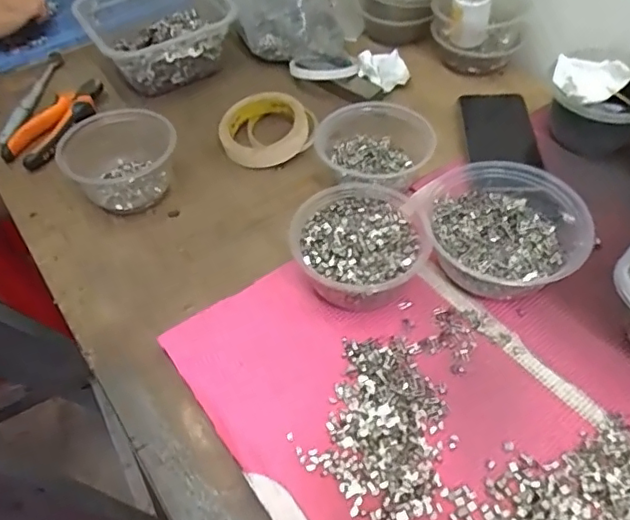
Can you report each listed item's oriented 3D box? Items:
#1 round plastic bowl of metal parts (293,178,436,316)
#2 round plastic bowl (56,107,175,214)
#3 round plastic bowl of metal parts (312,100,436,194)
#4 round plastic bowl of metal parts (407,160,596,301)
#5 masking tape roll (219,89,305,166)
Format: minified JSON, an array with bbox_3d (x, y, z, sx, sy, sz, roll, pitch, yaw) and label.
[{"bbox_3d":[0.042,-0.014,0.494,0.121,0.056,0.131,-2,52,2],"label":"round plastic bowl of metal parts"},{"bbox_3d":[-0.202,-0.107,0.586,0.111,0.061,0.103,-1,52,2],"label":"round plastic bowl"},{"bbox_3d":[0.060,-0.114,0.572,0.104,0.042,0.104,-21,54,-13],"label":"round plastic bowl of metal parts"},{"bbox_3d":[0.165,-0.028,0.495,0.137,0.056,0.135,-1,52,2],"label":"round plastic bowl of metal parts"},{"bbox_3d":[-0.059,-0.149,0.636,0.096,0.034,0.096,-3,54,4],"label":"masking tape roll"}]

